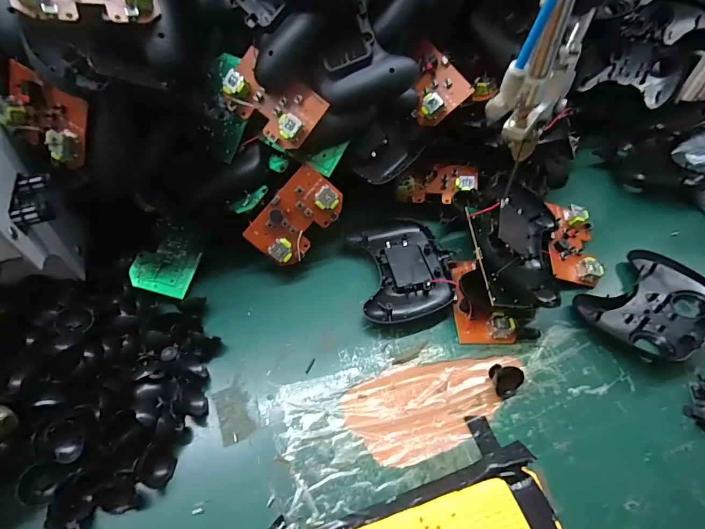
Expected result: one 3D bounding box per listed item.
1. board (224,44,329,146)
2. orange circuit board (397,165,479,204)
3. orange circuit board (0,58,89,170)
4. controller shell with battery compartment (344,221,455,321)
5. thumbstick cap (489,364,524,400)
[{"bbox_3d":[-0.072,-0.146,0.341,0.087,0.017,0.055,38,95,5],"label":"board"},{"bbox_3d":[0.093,-0.089,0.424,0.089,0.024,0.044,-1,68,1],"label":"orange circuit board"},{"bbox_3d":[-0.242,-0.115,0.296,0.095,0.055,0.019,31,16,12],"label":"orange circuit board"},{"bbox_3d":[0.047,0.003,0.378,0.088,0.017,0.116,-12,53,-8],"label":"controller shell with battery compartment"},{"bbox_3d":[0.123,0.094,0.309,0.025,0.019,0.024,0,52,1],"label":"thumbstick cap"}]

